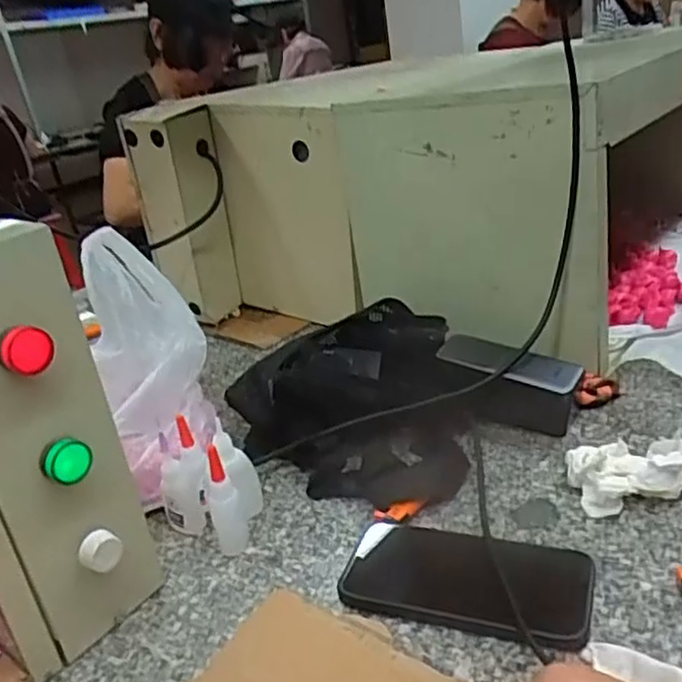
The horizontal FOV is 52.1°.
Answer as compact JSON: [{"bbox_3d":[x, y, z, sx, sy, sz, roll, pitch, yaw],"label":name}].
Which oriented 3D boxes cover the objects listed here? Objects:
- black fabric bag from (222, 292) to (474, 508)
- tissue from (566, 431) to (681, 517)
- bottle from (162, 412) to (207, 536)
[{"bbox_3d":[0.005,0.049,0.657,0.219,0.082,0.242,-4,24,2],"label":"black fabric bag"},{"bbox_3d":[0.226,0.103,0.541,0.085,0.033,0.056,-9,23,4],"label":"tissue"},{"bbox_3d":[-0.131,0.113,0.585,0.030,0.086,0.044,-3,22,10],"label":"bottle"}]

